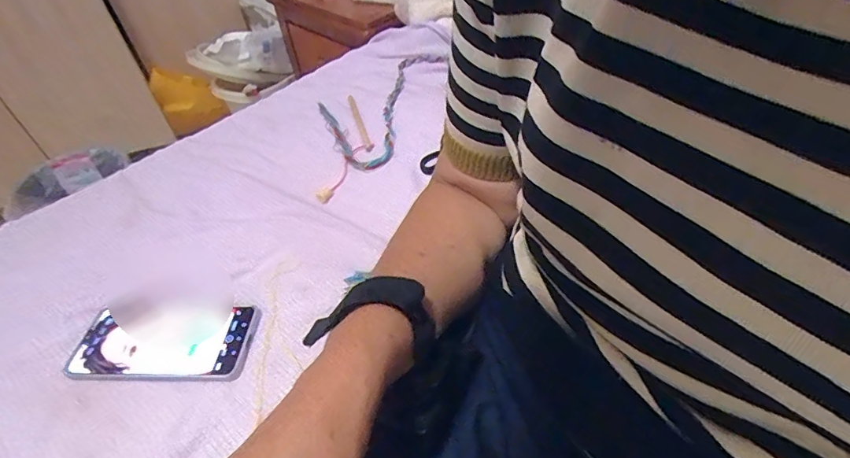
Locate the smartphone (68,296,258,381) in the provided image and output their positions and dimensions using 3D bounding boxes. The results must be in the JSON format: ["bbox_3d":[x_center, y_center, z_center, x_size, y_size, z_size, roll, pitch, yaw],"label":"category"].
[{"bbox_3d":[-0.243,0.102,0.445,0.161,0.016,0.086,0,46,4],"label":"smartphone"}]

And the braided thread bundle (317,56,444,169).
[{"bbox_3d":[-0.080,-0.191,0.707,0.144,0.020,0.299,9,46,14],"label":"braided thread bundle"}]

